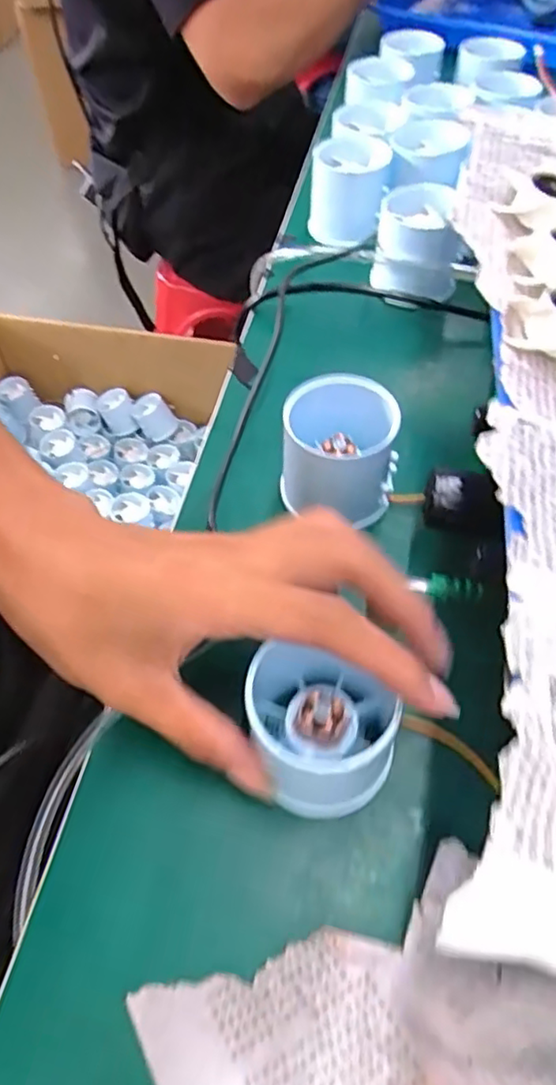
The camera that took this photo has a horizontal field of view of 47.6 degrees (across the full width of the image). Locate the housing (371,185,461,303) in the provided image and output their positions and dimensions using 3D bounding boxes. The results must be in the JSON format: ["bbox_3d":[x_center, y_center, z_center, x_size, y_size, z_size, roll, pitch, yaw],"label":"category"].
[{"bbox_3d":[0.086,-0.183,0.391,0.052,0.045,0.060,10,56,7],"label":"housing"}]

